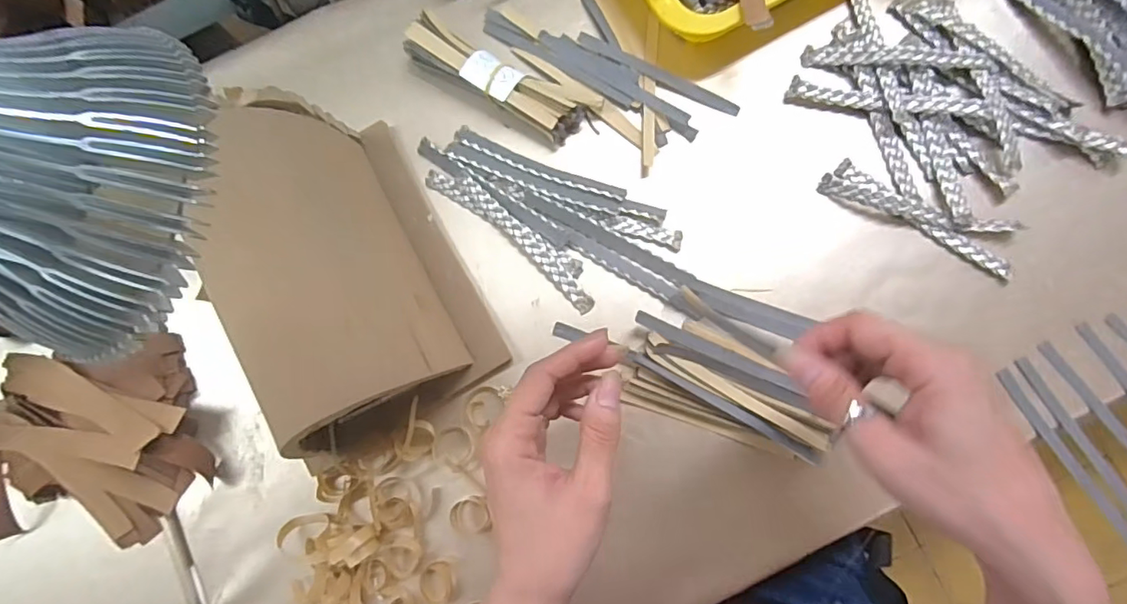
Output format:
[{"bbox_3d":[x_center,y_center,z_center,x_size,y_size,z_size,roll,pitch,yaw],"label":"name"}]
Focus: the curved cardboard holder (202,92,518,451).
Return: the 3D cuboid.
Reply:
[{"bbox_3d":[-0.140,-0.024,0.337,0.127,0.110,0.200,-27,81,-1],"label":"curved cardboard holder"}]

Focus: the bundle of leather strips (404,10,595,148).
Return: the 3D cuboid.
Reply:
[{"bbox_3d":[-0.048,-0.164,0.398,0.145,0.027,0.038,32,85,7],"label":"bundle of leather strips"}]

